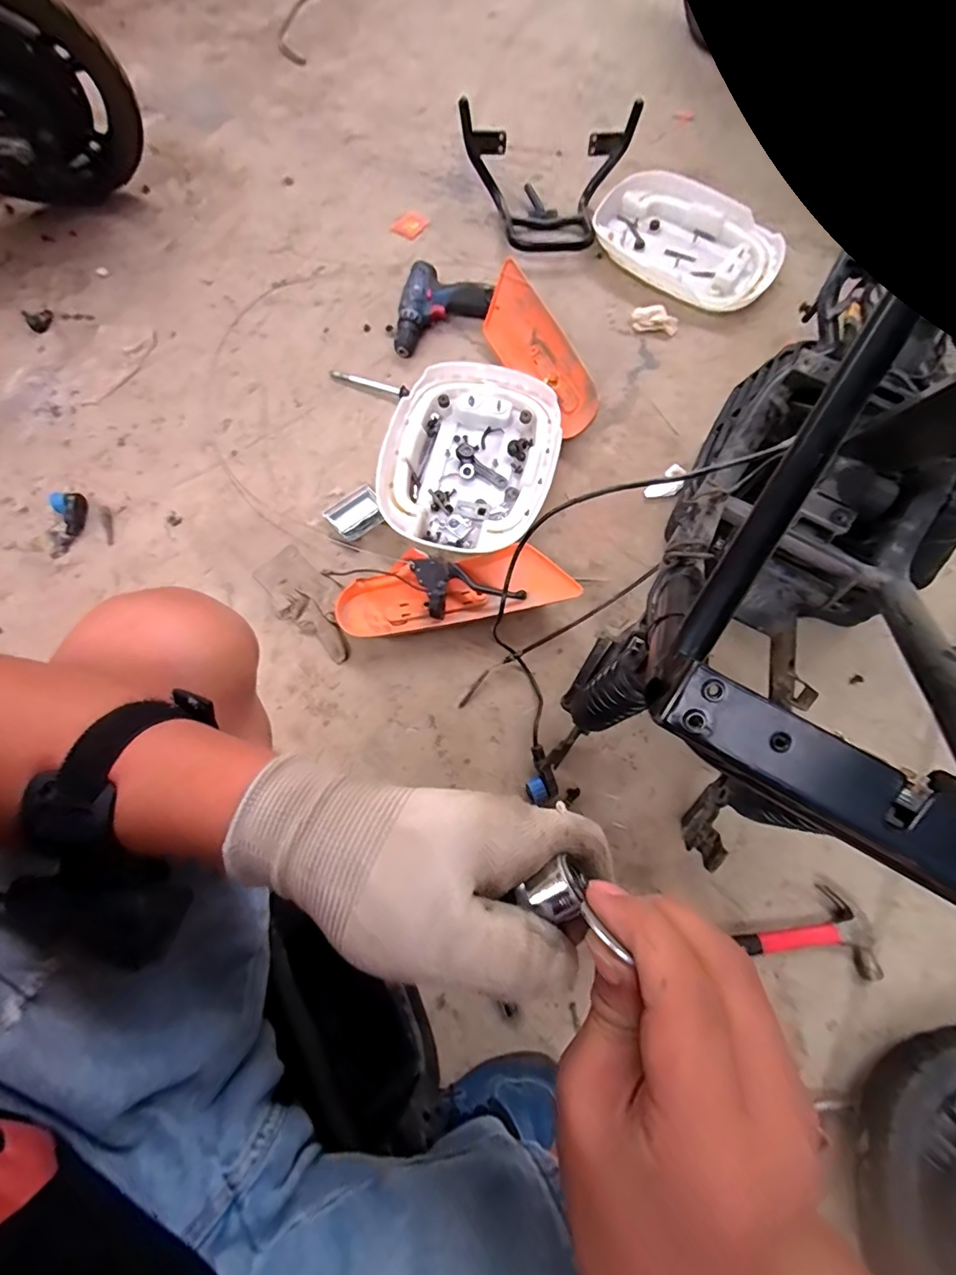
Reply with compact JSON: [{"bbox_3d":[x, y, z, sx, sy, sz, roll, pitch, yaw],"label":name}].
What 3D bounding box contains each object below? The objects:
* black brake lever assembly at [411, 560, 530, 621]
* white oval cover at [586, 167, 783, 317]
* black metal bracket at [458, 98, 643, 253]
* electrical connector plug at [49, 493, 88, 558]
[{"bbox_3d":[-0.015,-0.083,0.760,0.156,0.043,0.094,-11,70,-6],"label":"black brake lever assembly"},{"bbox_3d":[0.441,-0.837,1.059,0.308,0.050,0.386,-42,76,-16],"label":"white oval cover"},{"bbox_3d":[0.143,-0.935,1.018,0.352,0.156,0.242,-3,69,-3],"label":"black metal bracket"},{"bbox_3d":[-0.658,-0.182,0.804,0.050,0.034,0.112,6,83,0],"label":"electrical connector plug"}]

